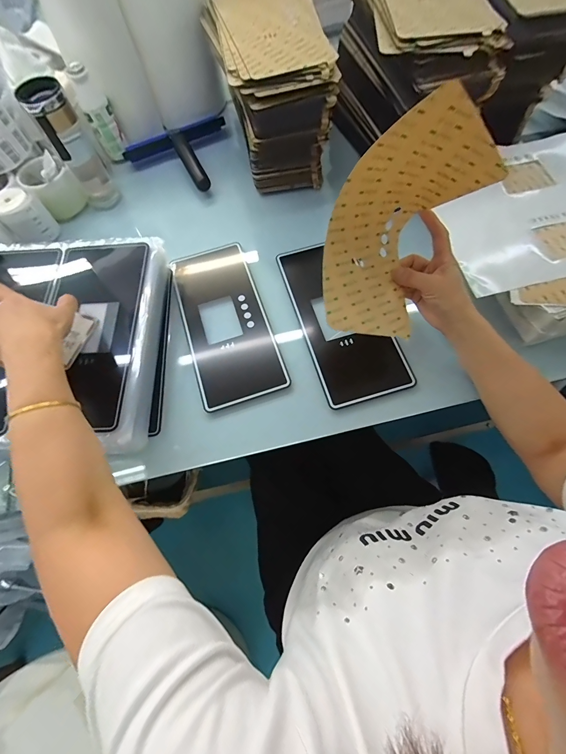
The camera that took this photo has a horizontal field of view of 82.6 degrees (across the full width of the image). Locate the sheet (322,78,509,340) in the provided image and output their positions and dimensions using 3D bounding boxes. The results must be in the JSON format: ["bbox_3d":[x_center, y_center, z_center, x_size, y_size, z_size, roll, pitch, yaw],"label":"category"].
[{"bbox_3d":[0.119,-0.157,0.349,0.133,0.184,0.191,24,71,11],"label":"sheet"}]

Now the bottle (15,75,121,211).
[{"bbox_3d":[-0.354,-0.385,0.558,0.063,0.184,0.055,-32,70,-10],"label":"bottle"}]

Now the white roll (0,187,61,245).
[{"bbox_3d":[-0.449,-0.279,0.567,0.071,0.069,0.069,39,75,17],"label":"white roll"}]

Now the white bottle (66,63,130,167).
[{"bbox_3d":[-0.343,-0.493,0.609,0.051,0.140,0.050,-28,69,-8],"label":"white bottle"}]

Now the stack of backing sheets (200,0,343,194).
[{"bbox_3d":[-0.022,-0.516,0.583,0.167,0.184,0.307,-15,68,-3],"label":"stack of backing sheets"}]

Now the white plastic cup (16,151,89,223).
[{"bbox_3d":[-0.429,-0.354,0.598,0.081,0.073,0.082,-43,72,-13],"label":"white plastic cup"}]

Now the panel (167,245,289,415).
[{"bbox_3d":[-0.093,-0.094,0.513,0.131,0.011,0.284,-18,68,-5],"label":"panel"}]

